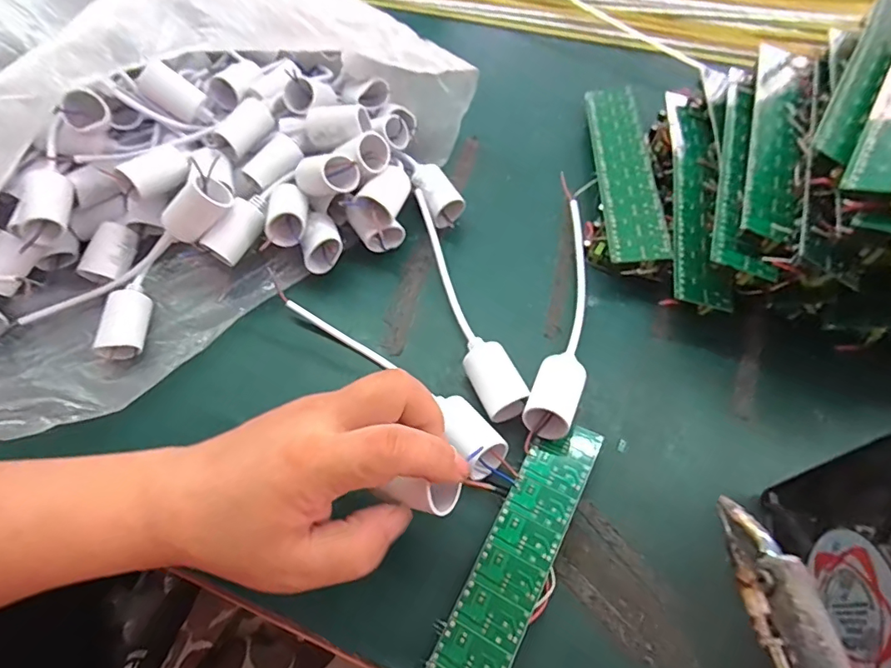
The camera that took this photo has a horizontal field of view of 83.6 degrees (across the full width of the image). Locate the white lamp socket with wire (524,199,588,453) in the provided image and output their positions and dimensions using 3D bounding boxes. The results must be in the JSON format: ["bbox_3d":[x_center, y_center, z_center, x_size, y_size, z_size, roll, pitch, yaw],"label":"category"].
[{"bbox_3d":[0.082,-0.012,0.331,0.030,0.033,0.185,11,62,10],"label":"white lamp socket with wire"}]

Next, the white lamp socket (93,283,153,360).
[{"bbox_3d":[-0.227,-0.011,0.357,0.026,0.020,0.058,-4,60,2],"label":"white lamp socket"}]

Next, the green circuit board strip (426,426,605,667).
[{"bbox_3d":[0.028,0.138,0.259,0.035,0.019,0.200,24,65,17],"label":"green circuit board strip"}]

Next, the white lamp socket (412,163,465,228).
[{"bbox_3d":[-0.006,-0.109,0.392,0.028,0.025,0.045,-24,62,-9],"label":"white lamp socket"}]

